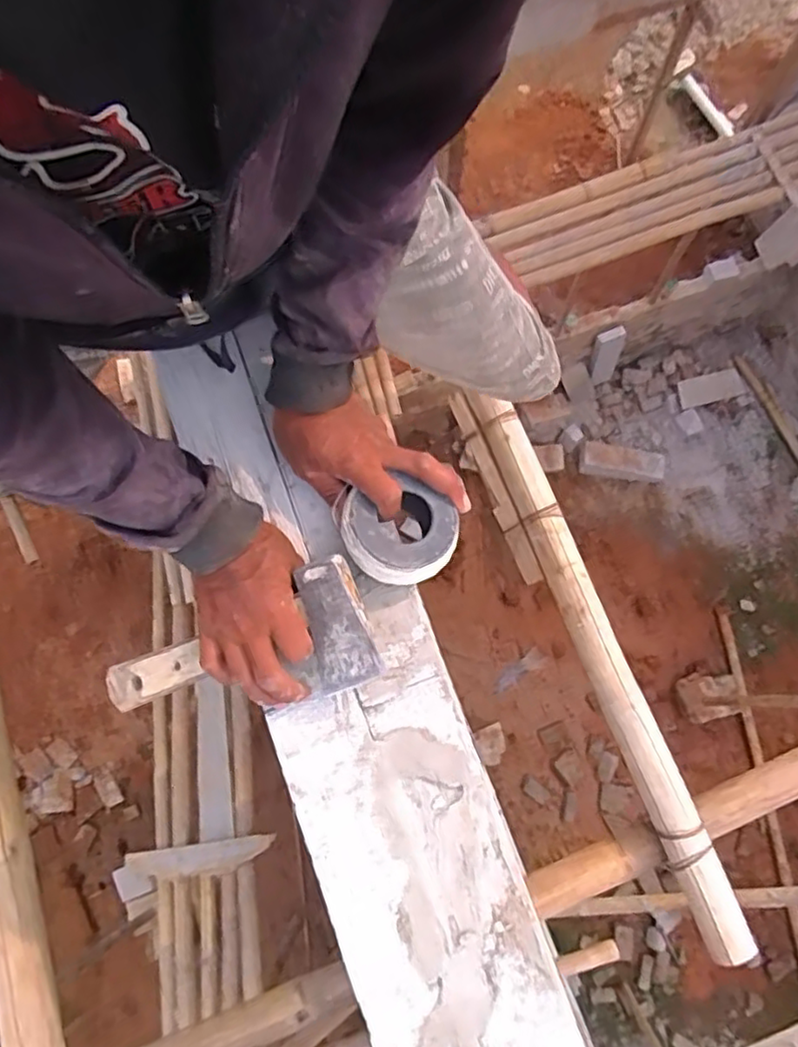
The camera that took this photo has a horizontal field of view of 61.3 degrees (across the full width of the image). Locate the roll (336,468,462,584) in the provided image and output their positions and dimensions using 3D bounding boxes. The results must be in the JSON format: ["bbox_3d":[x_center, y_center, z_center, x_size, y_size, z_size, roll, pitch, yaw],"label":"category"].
[{"bbox_3d":[-0.001,0.003,0.523,0.083,0.023,0.088,0,77,1],"label":"roll"}]

